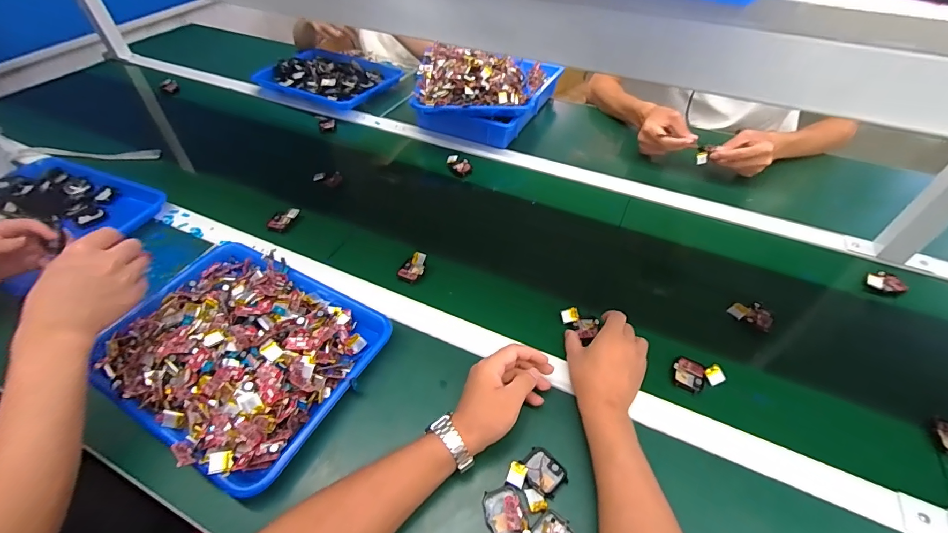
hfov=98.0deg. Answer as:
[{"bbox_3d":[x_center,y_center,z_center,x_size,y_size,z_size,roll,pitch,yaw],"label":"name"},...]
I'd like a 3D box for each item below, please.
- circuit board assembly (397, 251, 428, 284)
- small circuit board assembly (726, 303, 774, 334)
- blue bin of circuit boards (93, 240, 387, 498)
[{"bbox_3d":[-0.097,-0.001,0.643,0.035,0.025,0.045,9,48,8],"label":"circuit board assembly"},{"bbox_3d":[0.397,0.067,0.591,0.055,0.015,0.036,20,50,17],"label":"small circuit board assembly"},{"bbox_3d":[-0.308,0.089,0.527,0.337,0.066,0.261,21,51,18],"label":"blue bin of circuit boards"}]

